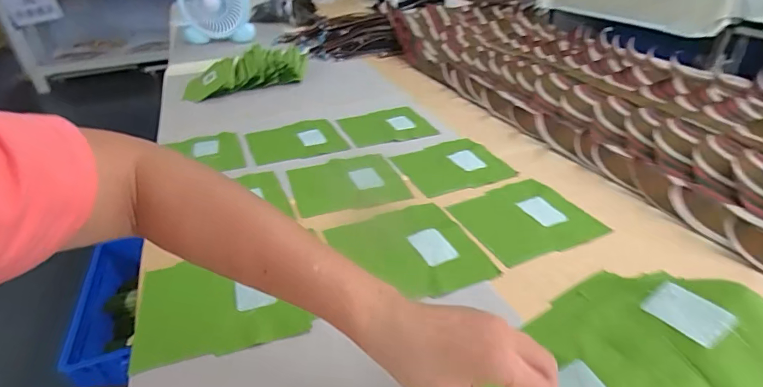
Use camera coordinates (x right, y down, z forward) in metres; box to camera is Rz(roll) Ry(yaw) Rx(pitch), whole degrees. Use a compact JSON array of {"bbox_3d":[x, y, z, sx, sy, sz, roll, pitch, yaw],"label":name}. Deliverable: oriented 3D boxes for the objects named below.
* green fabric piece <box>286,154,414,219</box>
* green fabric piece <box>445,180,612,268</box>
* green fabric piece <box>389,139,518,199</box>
[{"bbox_3d":[-0.056,-0.015,0.662,0.164,0.011,0.150,-12,35,-16],"label":"green fabric piece"},{"bbox_3d":[0.196,0.034,0.570,0.159,0.007,0.141,-16,36,-20],"label":"green fabric piece"},{"bbox_3d":[0.118,-0.045,0.697,0.156,0.010,0.145,-13,35,-17],"label":"green fabric piece"}]

